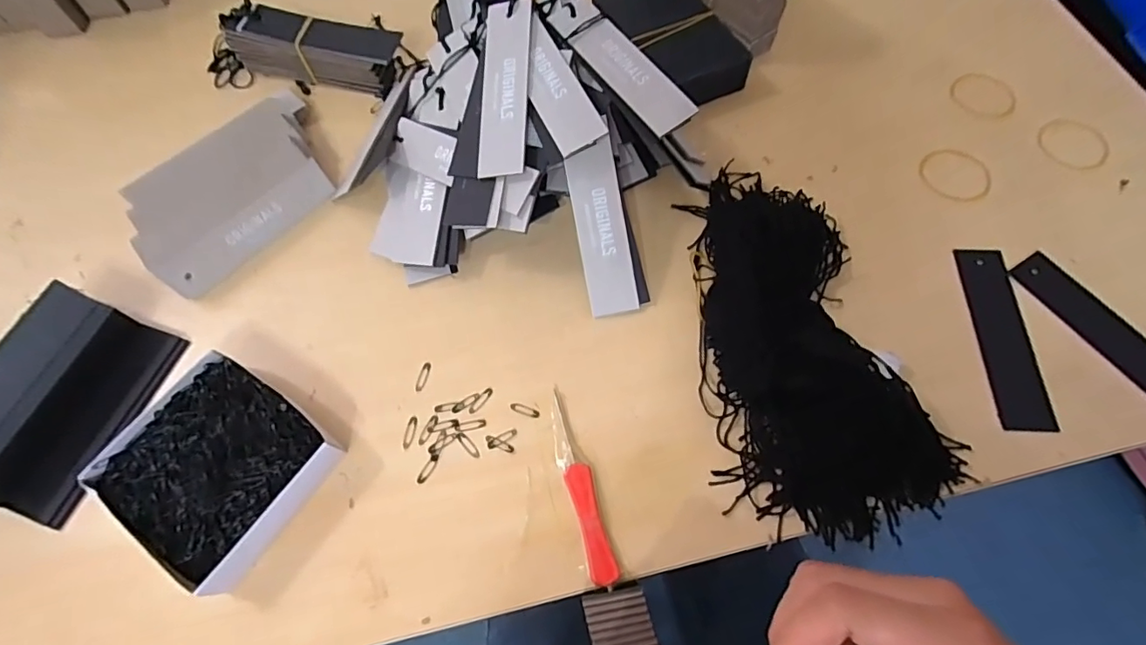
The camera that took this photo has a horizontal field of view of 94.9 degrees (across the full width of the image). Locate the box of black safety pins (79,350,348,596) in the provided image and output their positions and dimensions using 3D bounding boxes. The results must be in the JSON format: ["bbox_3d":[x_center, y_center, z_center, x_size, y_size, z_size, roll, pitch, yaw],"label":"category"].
[{"bbox_3d":[-0.203,0.084,0.305,0.113,0.029,0.096,32,69,15],"label":"box of black safety pins"}]

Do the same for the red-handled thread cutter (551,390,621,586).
[{"bbox_3d":[0.003,0.093,0.308,0.017,0.007,0.111,-16,66,-7],"label":"red-handled thread cutter"}]

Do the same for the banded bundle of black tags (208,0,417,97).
[{"bbox_3d":[-0.226,-0.230,0.442,0.174,0.047,0.051,7,65,4],"label":"banded bundle of black tags"}]

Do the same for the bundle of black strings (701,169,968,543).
[{"bbox_3d":[0.138,-0.002,0.325,0.126,0.043,0.248,-15,66,-6],"label":"bundle of black strings"}]

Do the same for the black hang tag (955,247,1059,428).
[{"bbox_3d":[0.279,0.008,0.341,0.032,0.004,0.126,4,65,3],"label":"black hang tag"}]

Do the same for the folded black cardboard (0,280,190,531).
[{"bbox_3d":[-0.319,0.047,0.323,0.090,0.013,0.124,28,66,-14],"label":"folded black cardboard"}]

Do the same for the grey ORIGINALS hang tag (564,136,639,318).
[{"bbox_3d":[0.019,-0.060,0.345,0.033,0.004,0.109,-11,97,4],"label":"grey ORIGINALS hang tag"}]

